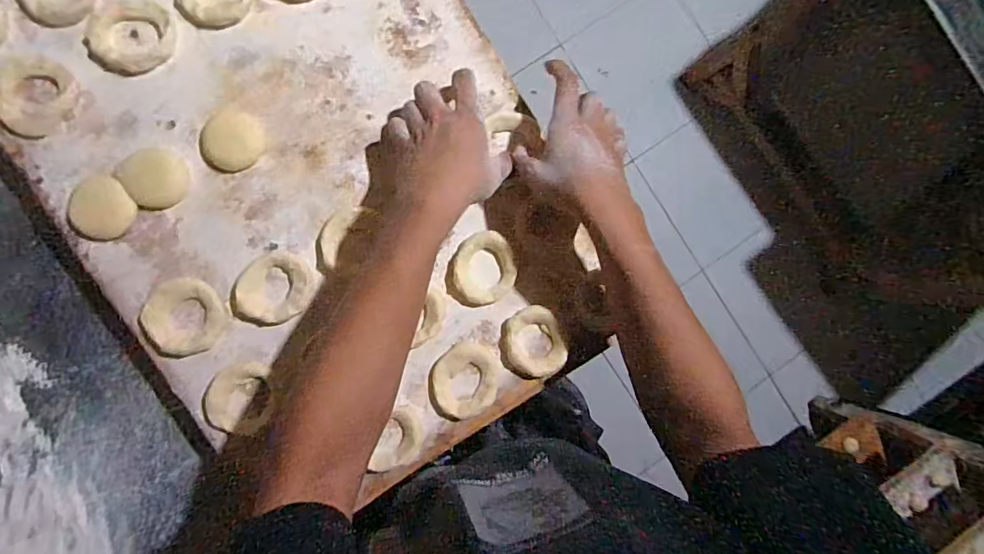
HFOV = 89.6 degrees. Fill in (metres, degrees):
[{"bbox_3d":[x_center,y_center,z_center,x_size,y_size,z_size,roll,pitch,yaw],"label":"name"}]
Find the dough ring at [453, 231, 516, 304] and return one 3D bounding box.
[{"bbox_3d":[-0.007,-0.009,0.472,0.058,0.011,0.065,-13,92,-7],"label":"dough ring"}]

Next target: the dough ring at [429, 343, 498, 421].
[{"bbox_3d":[-0.027,0.099,0.473,0.066,0.012,0.063,0,90,-7],"label":"dough ring"}]

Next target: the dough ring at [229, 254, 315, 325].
[{"bbox_3d":[-0.201,0.011,0.451,0.073,0.008,0.059,-27,94,-6],"label":"dough ring"}]

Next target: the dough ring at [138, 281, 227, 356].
[{"bbox_3d":[-0.276,0.036,0.441,0.063,0.009,0.066,0,90,-7],"label":"dough ring"}]

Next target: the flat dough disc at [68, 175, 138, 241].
[{"bbox_3d":[-0.344,-0.060,0.438,0.050,0.005,0.054,0,90,-7],"label":"flat dough disc"}]

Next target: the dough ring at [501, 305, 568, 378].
[{"bbox_3d":[0.039,0.064,0.480,0.058,0.014,0.067,-19,93,-7],"label":"dough ring"}]

